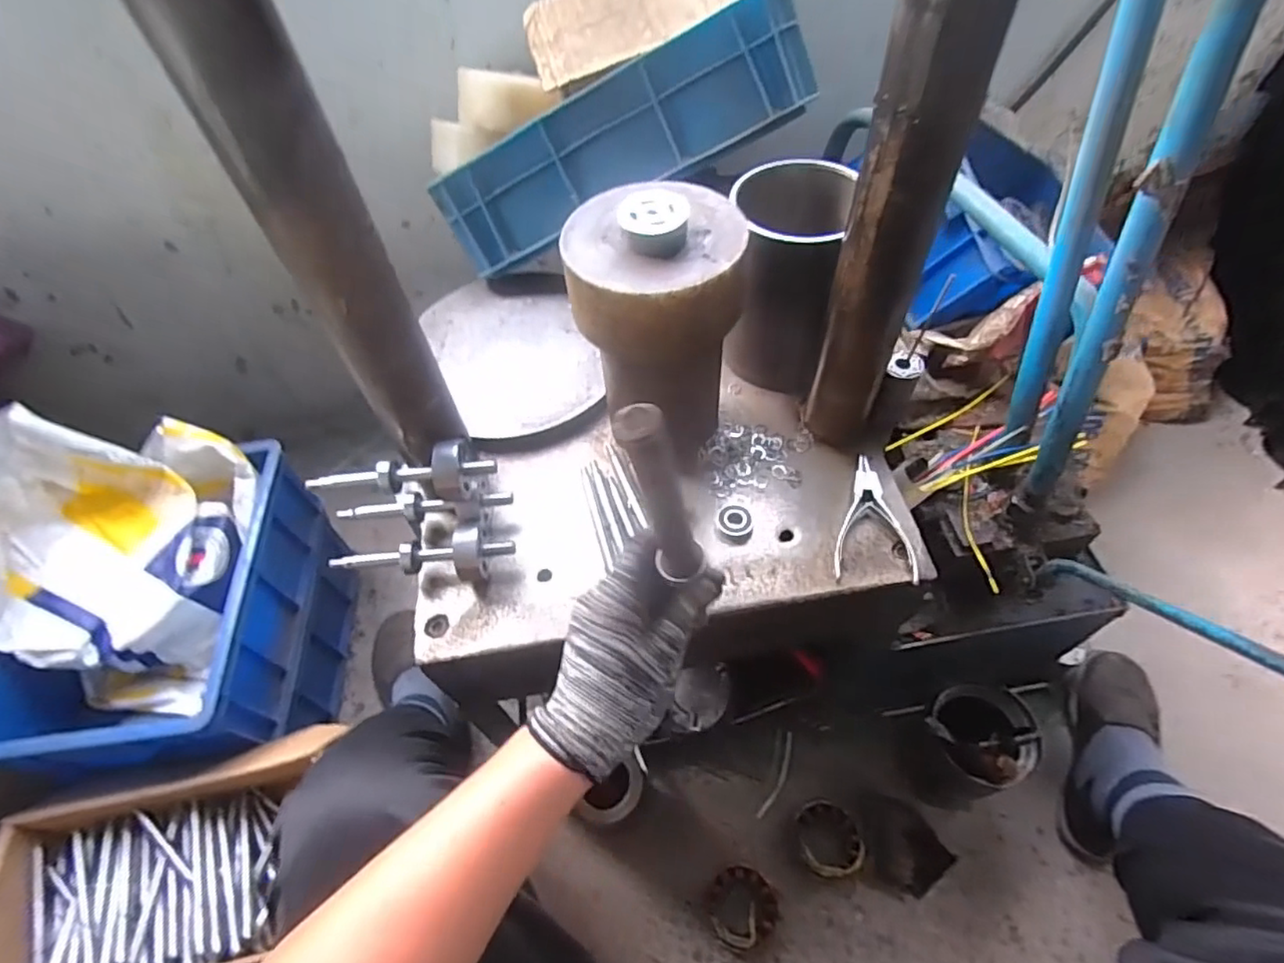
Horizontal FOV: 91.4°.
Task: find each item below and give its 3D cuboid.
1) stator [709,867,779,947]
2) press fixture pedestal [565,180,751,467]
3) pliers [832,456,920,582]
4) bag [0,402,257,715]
[{"bbox_3d":[0.123,0.520,0.765,0.081,0.039,0.080,-2,55,3],"label":"stator"},{"bbox_3d":[0.014,-0.140,0.564,0.142,0.215,0.144,1,55,5],"label":"press fixture pedestal"},{"bbox_3d":[0.215,0.033,0.575,0.069,0.012,0.129,8,56,10],"label":"pliers"},{"bbox_3d":[-0.658,0.086,0.792,0.272,0.260,0.321,4,55,8],"label":"bag"}]

